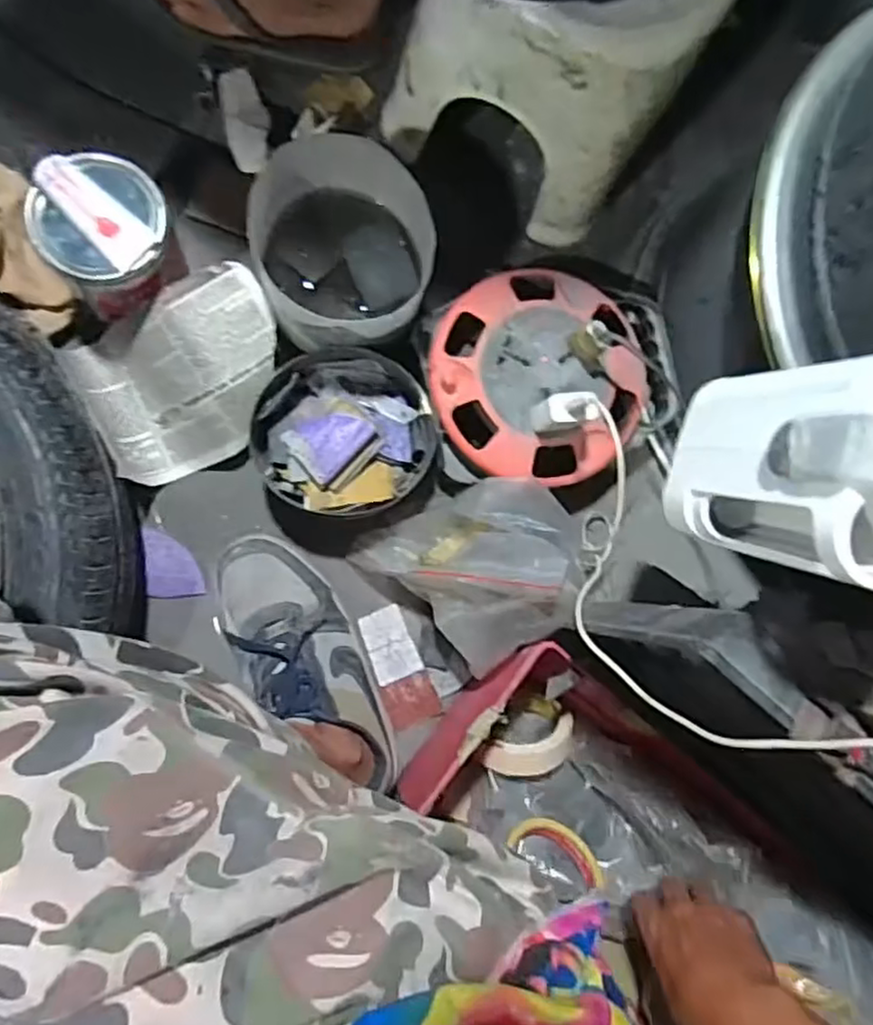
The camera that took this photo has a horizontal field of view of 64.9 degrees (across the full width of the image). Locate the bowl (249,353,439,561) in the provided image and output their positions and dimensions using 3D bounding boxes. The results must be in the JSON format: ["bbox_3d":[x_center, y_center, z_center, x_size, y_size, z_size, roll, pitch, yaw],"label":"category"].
[{"bbox_3d":[-0.084,-0.059,0.644,0.160,0.075,0.170,0,87,-9],"label":"bowl"}]

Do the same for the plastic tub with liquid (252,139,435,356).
[{"bbox_3d":[-0.084,-0.221,0.597,0.135,0.113,0.150,1,87,-9],"label":"plastic tub with liquid"}]

